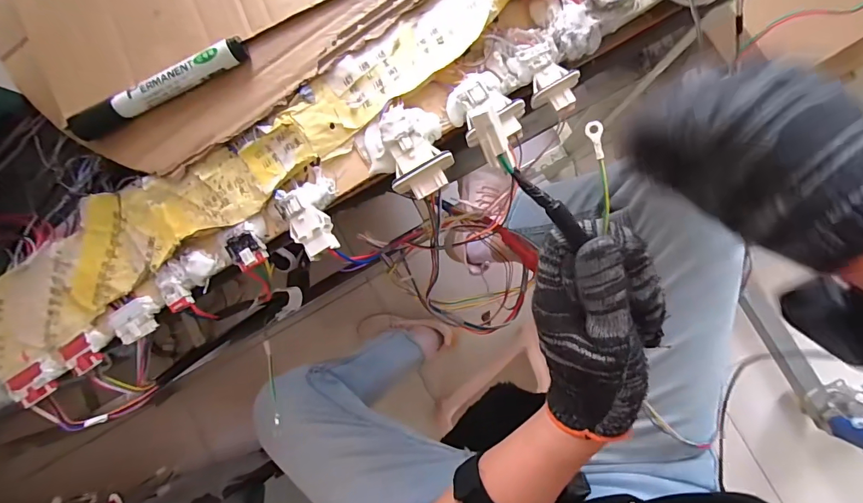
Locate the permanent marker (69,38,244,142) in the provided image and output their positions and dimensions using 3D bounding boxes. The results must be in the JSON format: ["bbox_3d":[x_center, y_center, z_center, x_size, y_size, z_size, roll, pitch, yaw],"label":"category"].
[{"bbox_3d":[-0.192,-0.113,0.289,0.135,0.012,0.017,-22,86,5],"label":"permanent marker"}]

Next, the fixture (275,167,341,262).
[{"bbox_3d":[-0.079,-0.026,0.281,0.035,0.018,0.055,-26,86,5],"label":"fixture"}]

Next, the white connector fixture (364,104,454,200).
[{"bbox_3d":[-0.015,-0.064,0.273,0.051,0.022,0.059,-19,86,5],"label":"white connector fixture"}]

